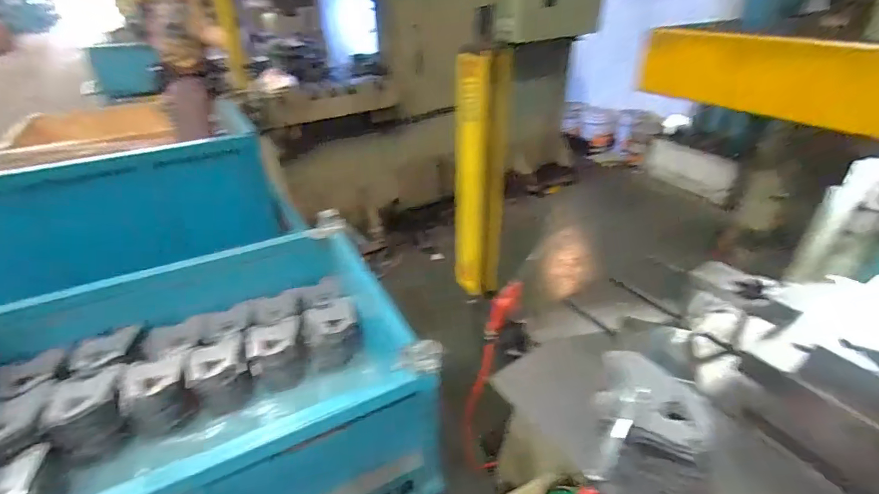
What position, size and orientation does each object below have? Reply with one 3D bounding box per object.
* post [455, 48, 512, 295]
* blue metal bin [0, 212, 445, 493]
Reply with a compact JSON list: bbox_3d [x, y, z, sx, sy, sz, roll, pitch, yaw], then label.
[{"bbox_3d":[0.071,-0.105,0.808,0.073,0.476,0.050,10,34,17],"label":"post"},{"bbox_3d":[-0.591,0.543,1.117,0.960,0.767,0.741,-18,36,-25],"label":"blue metal bin"}]

